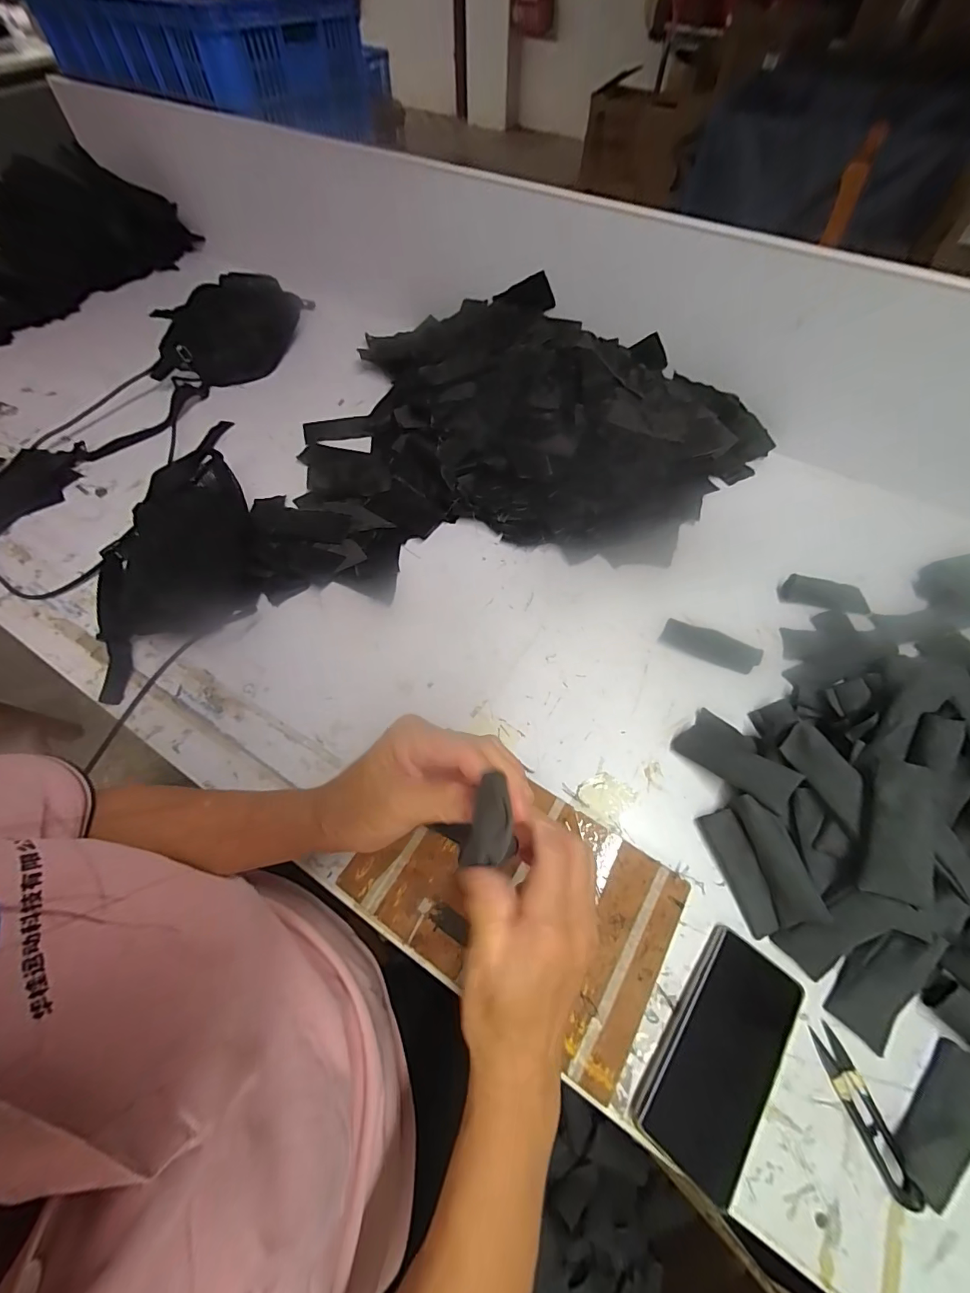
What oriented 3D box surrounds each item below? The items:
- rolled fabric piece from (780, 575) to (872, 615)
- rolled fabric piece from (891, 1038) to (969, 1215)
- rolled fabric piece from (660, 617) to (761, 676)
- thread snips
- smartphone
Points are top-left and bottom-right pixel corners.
[{"bbox_3d":[0.432,-0.068,0.571,0.105,0.014,0.047,9,59,6],"label":"rolled fabric piece"},{"bbox_3d":[0.337,0.344,0.326,0.103,0.020,0.036,-35,64,-19],"label":"rolled fabric piece"},{"bbox_3d":[0.264,-0.003,0.526,0.103,0.026,0.036,27,62,16],"label":"rolled fabric piece"},{"bbox_3d":[0.284,0.346,0.332,0.022,0.015,0.098,-15,59,-9],"label":"thread snips"},{"bbox_3d":[0.185,0.314,0.348,0.075,0.009,0.157,35,65,20],"label":"smartphone"}]

